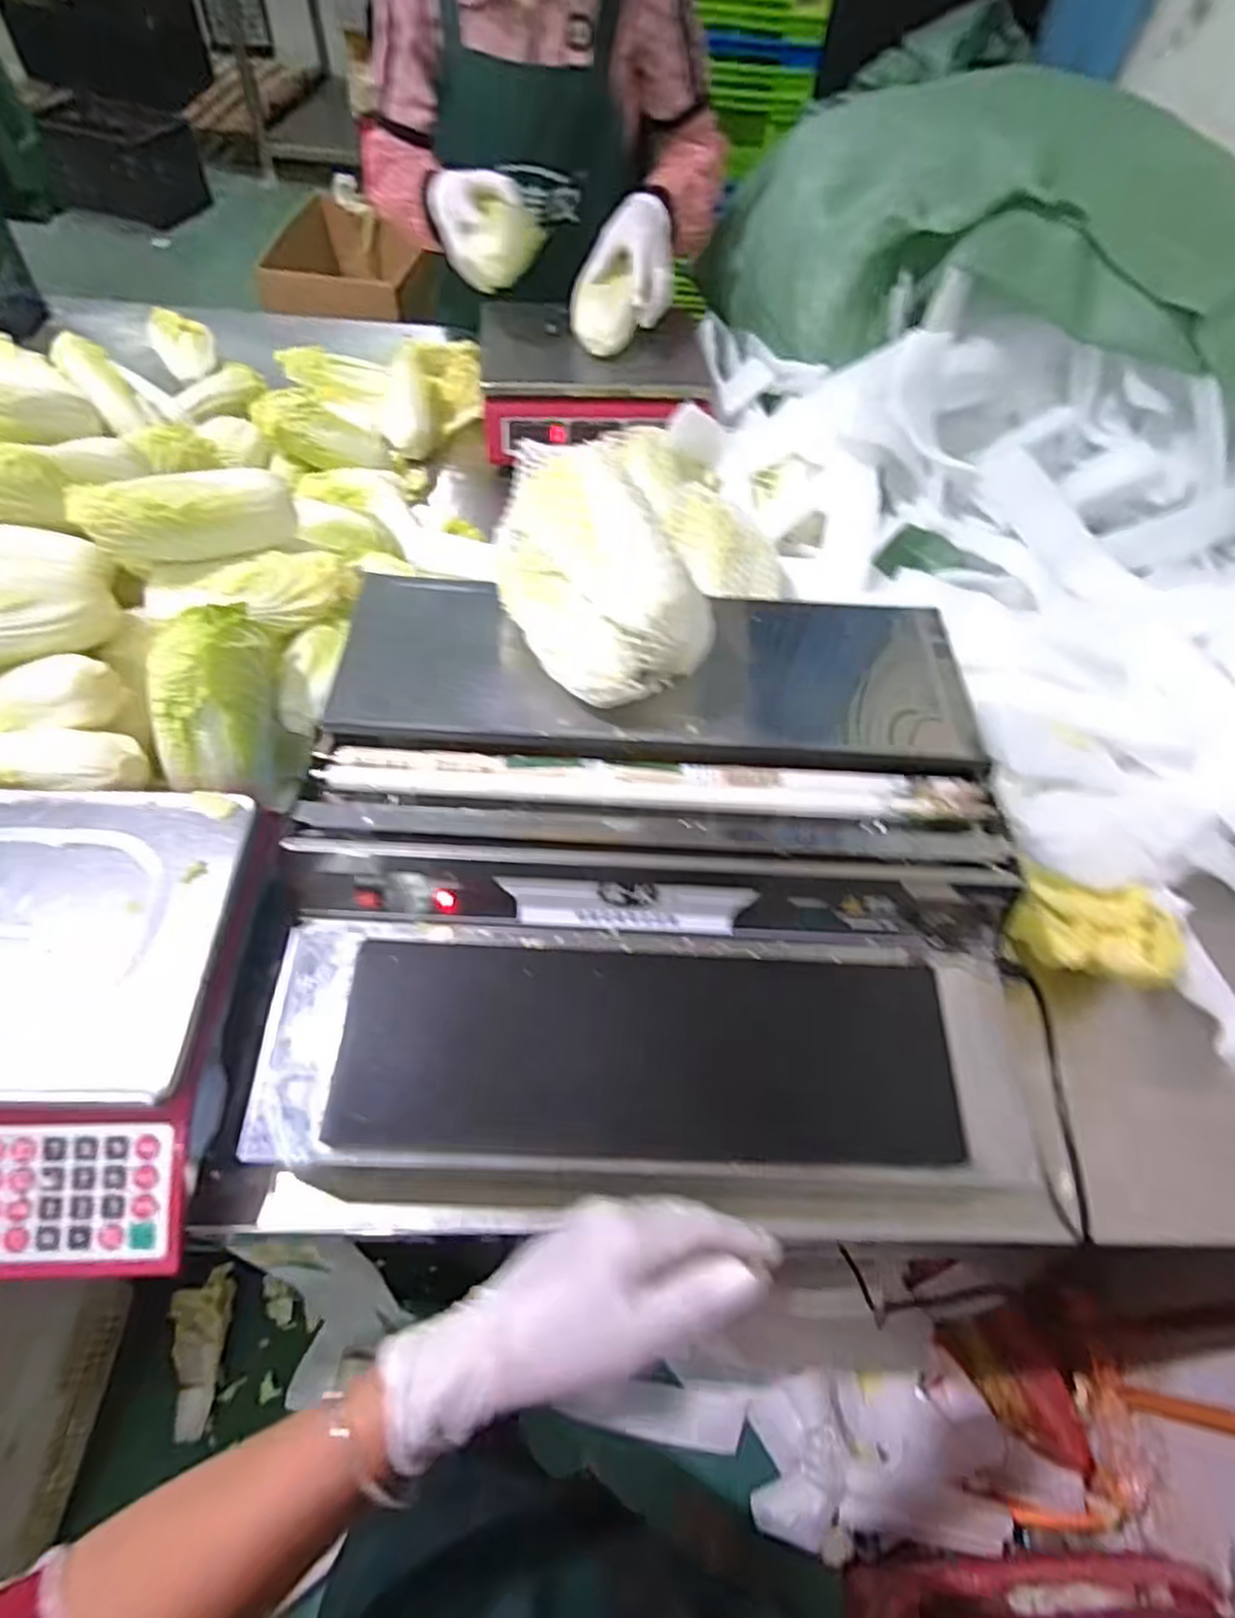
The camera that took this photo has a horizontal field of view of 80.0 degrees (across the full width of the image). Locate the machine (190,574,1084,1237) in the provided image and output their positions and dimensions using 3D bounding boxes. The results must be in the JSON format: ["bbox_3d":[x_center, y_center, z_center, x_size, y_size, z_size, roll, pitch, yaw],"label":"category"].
[{"bbox_3d":[0.029,0.047,0.557,0.525,0.161,0.447,4,55,-1],"label":"machine"}]

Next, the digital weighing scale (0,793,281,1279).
[{"bbox_3d":[-0.423,0.131,0.486,0.325,0.085,0.297,1,56,-3],"label":"digital weighing scale"}]

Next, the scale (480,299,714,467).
[{"bbox_3d":[-0.028,-0.582,0.991,0.304,0.085,0.223,-3,56,-7],"label":"scale"}]

